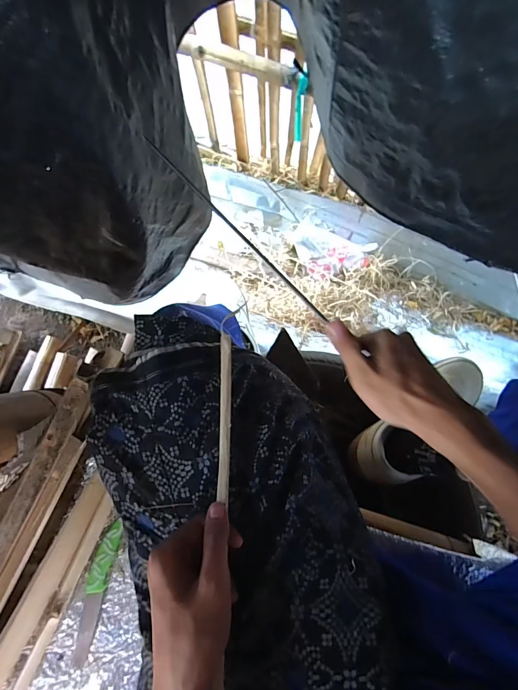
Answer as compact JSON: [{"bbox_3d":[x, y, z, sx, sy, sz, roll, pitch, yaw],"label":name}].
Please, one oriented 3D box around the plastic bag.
[{"bbox_3d":[0.208,-0.276,1.072,0.238,0.069,0.156,27,84,3],"label":"plastic bag"}]

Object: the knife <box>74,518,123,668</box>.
[{"bbox_3d":[-0.198,0.298,0.428,0.024,0.013,0.164,14,84,2],"label":"knife"}]

